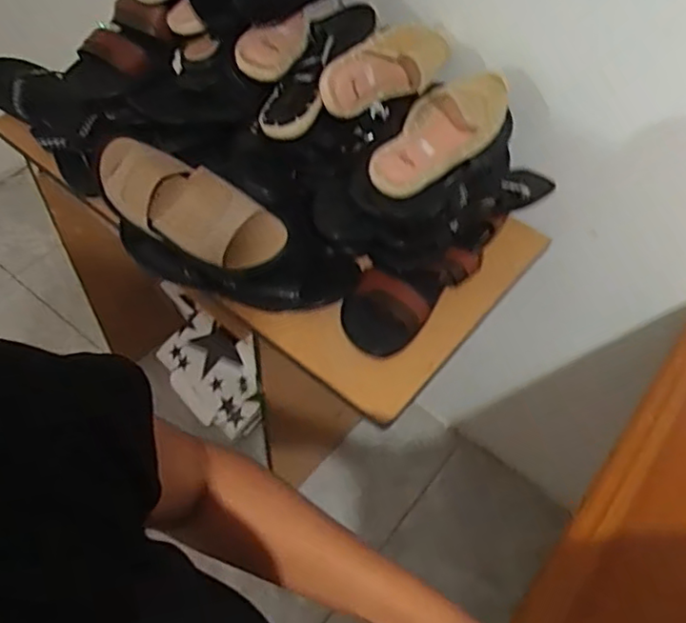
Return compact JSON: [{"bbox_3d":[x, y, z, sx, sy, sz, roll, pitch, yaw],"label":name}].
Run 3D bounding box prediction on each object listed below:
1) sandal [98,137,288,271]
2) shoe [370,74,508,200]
[{"bbox_3d":[-0.210,-0.142,0.813,0.298,0.061,0.092,34,60,20],"label":"sandal"},{"bbox_3d":[0.123,-0.220,0.746,0.227,0.059,0.089,-34,63,-24],"label":"shoe"}]

